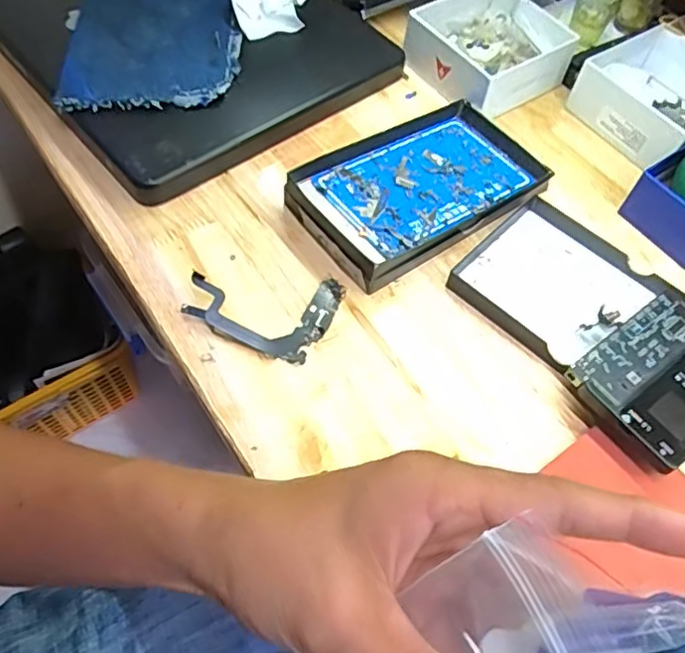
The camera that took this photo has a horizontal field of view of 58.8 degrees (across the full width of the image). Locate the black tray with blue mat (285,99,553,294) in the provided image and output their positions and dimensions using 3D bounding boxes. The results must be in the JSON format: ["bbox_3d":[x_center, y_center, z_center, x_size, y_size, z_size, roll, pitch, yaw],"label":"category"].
[{"bbox_3d":[0.060,-0.106,0.440,0.183,0.026,0.104,-30,65,-20],"label":"black tray with blue mat"}]

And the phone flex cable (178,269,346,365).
[{"bbox_3d":[-0.048,-0.019,0.382,0.085,0.021,0.066,20,59,9],"label":"phone flex cable"}]

